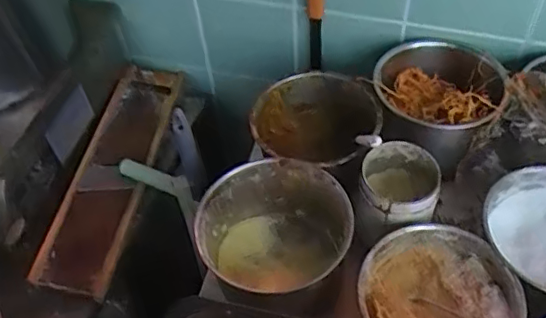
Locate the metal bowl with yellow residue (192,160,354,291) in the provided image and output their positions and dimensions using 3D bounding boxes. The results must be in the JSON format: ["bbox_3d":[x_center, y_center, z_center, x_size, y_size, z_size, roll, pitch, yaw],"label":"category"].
[{"bbox_3d":[0.004,0.090,0.616,0.152,0.112,0.141,-2,52,3],"label":"metal bowl with yellow residue"}]

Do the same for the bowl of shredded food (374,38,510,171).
[{"bbox_3d":[0.198,-0.076,0.695,0.144,0.078,0.136,-2,52,3],"label":"bowl of shredded food"}]

